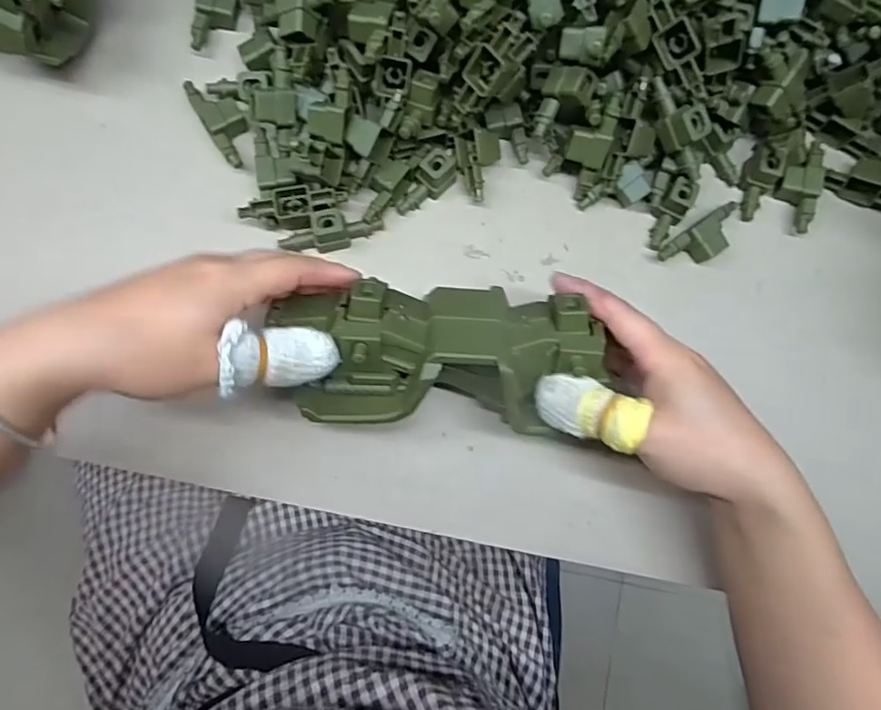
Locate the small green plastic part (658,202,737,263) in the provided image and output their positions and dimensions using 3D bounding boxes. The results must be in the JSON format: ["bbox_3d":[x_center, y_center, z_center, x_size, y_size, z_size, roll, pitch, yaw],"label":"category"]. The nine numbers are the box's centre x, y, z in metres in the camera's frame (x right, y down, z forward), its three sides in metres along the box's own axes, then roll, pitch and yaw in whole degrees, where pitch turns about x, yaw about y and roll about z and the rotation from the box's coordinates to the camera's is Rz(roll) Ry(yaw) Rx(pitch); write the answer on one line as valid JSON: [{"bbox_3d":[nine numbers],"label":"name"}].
[{"bbox_3d":[0.179,-0.078,0.376,0.071,0.015,0.024,-34,84,-8],"label":"small green plastic part"}]

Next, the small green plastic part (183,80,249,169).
[{"bbox_3d":[-0.144,-0.157,0.372,0.026,0.012,0.066,-32,84,-8],"label":"small green plastic part"}]

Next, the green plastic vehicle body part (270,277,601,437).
[{"bbox_3d":[-0.001,0.000,0.307,0.171,0.047,0.081,0,81,0],"label":"green plastic vehicle body part"}]

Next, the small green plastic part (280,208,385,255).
[{"bbox_3d":[-0.071,-0.081,0.360,0.066,0.020,0.018,-14,82,-6],"label":"small green plastic part"}]

